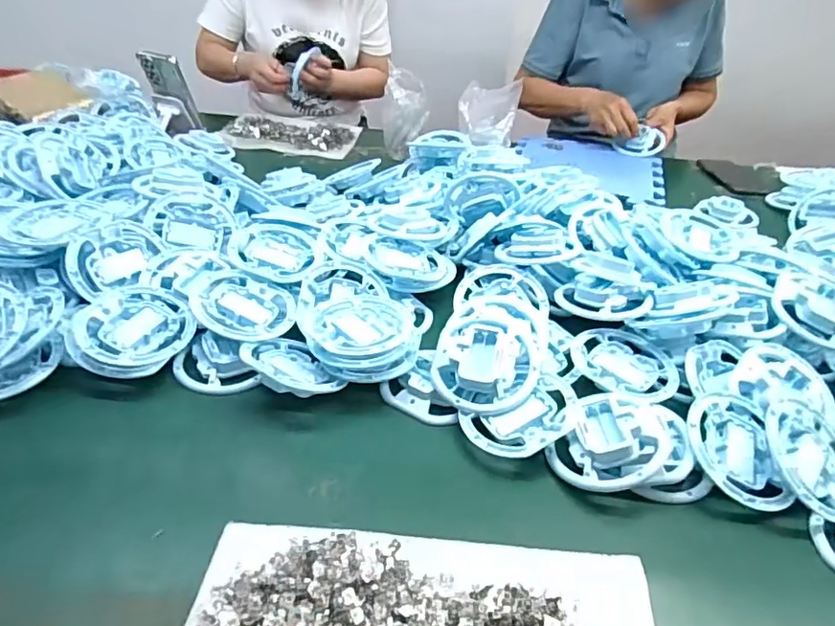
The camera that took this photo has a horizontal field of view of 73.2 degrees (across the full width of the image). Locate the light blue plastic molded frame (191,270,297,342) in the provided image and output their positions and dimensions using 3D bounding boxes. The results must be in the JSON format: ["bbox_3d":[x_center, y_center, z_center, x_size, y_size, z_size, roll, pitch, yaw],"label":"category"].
[{"bbox_3d":[-0.181,-0.010,0.588,0.101,0.010,0.108,6,36,-24],"label":"light blue plastic molded frame"}]

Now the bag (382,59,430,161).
[{"bbox_3d":[-0.024,-0.371,1.065,0.078,0.139,0.085,9,36,7],"label":"bag"}]

